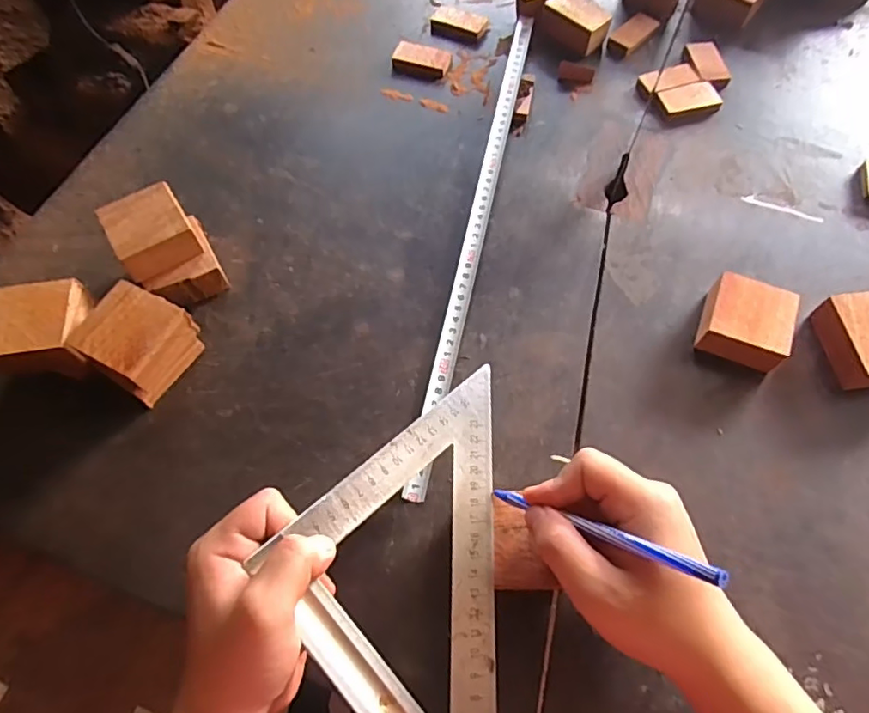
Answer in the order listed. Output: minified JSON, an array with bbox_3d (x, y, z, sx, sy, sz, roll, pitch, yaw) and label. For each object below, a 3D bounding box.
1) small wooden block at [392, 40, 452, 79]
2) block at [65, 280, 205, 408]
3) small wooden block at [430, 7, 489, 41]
[{"bbox_3d":[-0.012,-0.294,0.554,0.055,0.010,0.032,11,65,6],"label":"small wooden block"},{"bbox_3d":[-0.203,-0.007,0.389,0.059,0.055,0.061,26,67,13],"label":"block"},{"bbox_3d":[0.025,-0.343,0.576,0.056,0.012,0.033,14,66,7],"label":"small wooden block"}]

